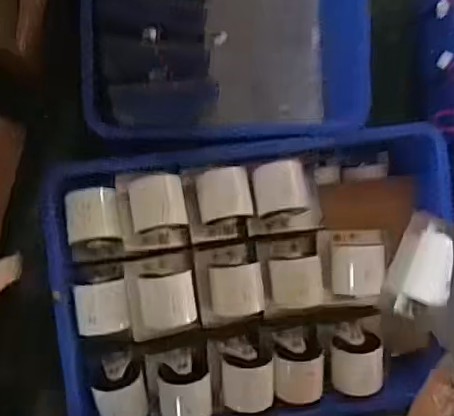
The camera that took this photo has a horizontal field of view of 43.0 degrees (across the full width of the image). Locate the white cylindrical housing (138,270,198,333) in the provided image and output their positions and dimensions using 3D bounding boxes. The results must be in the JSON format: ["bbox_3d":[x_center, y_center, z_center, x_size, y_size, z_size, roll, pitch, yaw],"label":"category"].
[{"bbox_3d":[-0.085,0.138,0.839,0.077,0.058,0.081,-6,90,-6],"label":"white cylindrical housing"}]

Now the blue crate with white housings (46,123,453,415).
[{"bbox_3d":[0.050,0.122,0.913,0.605,0.134,0.454,-6,90,-6],"label":"blue crate with white housings"}]

